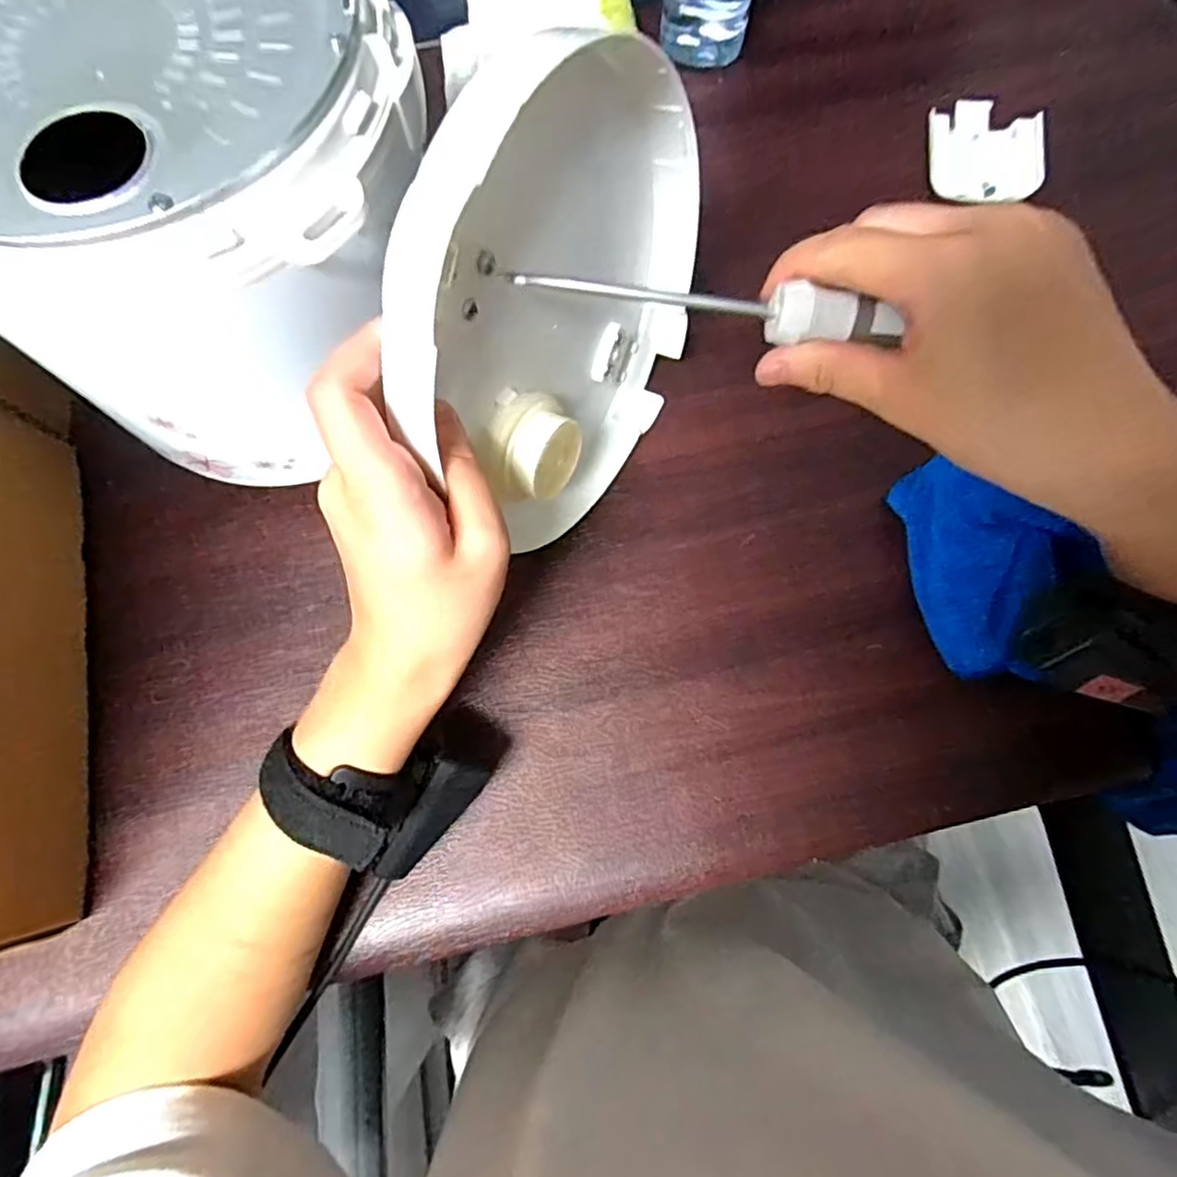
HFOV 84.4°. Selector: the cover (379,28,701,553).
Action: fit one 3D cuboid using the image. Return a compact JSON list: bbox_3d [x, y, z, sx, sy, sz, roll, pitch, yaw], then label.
[{"bbox_3d":[-0.014,-0.125,0.302,0.055,0.219,0.191,21,78,19],"label":"cover"}]

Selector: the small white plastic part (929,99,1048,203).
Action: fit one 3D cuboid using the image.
[{"bbox_3d":[0.267,-0.300,0.436,0.071,0.012,0.082,8,76,3],"label":"small white plastic part"}]

